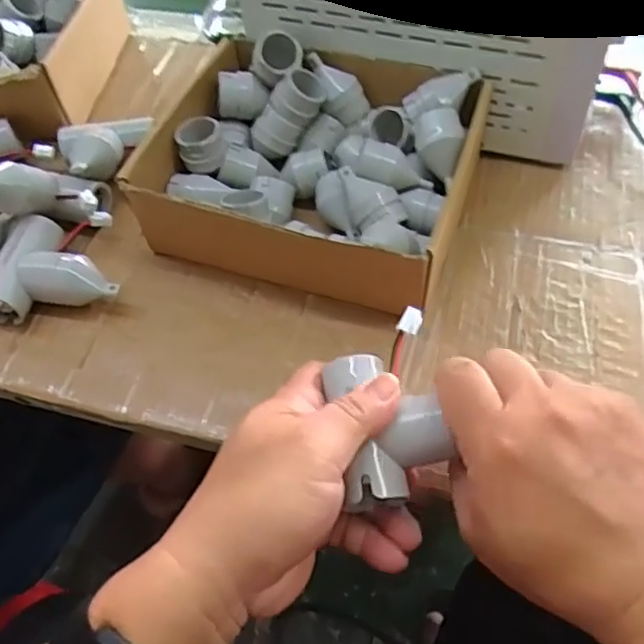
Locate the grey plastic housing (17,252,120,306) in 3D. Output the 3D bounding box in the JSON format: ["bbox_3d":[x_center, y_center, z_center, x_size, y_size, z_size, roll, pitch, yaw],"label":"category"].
[{"bbox_3d":[-0.171,-0.026,0.436,0.060,0.034,0.029,3,55,7],"label":"grey plastic housing"}]

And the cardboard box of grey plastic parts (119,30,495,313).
[{"bbox_3d":[-0.006,-0.106,0.458,0.213,0.075,0.185,15,57,15],"label":"cardboard box of grey plastic parts"}]

